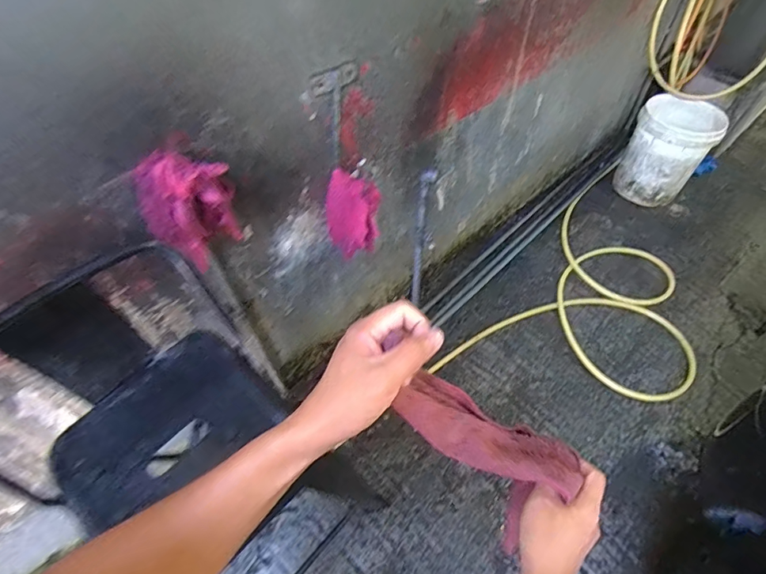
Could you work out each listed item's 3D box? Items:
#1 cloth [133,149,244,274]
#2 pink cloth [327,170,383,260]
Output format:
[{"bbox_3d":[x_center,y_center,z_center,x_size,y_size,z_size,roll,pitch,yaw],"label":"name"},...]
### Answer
[{"bbox_3d":[-0.314,-0.121,0.739,0.145,0.197,0.068,-26,56,-20],"label":"cloth"},{"bbox_3d":[-0.068,-0.161,1.002,0.117,0.176,0.078,-5,51,-5],"label":"pink cloth"}]

